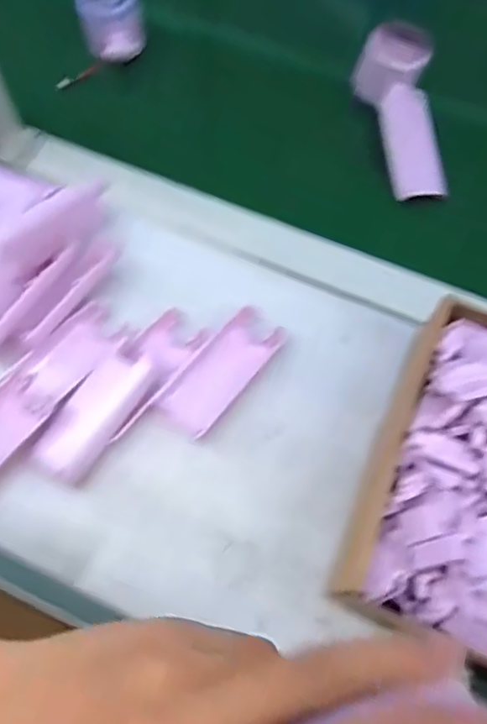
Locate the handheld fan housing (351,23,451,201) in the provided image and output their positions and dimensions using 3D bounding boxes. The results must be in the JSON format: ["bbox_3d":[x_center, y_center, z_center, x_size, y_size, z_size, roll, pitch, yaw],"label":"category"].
[{"bbox_3d":[0.143,-0.218,0.512,0.058,0.039,0.153,-10,85,-6],"label":"handheld fan housing"}]

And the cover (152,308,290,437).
[{"bbox_3d":[-0.014,0.006,0.420,0.042,0.010,0.101,37,70,14],"label":"cover"}]

